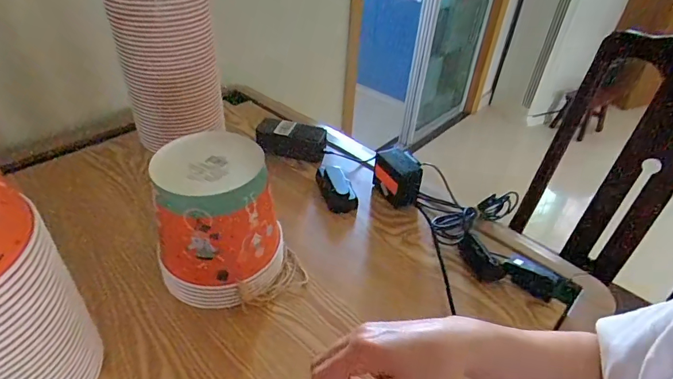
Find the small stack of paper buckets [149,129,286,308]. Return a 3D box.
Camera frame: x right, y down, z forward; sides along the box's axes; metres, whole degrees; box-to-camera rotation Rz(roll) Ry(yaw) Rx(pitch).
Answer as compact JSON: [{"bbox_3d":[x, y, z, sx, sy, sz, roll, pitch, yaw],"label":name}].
[{"bbox_3d":[-0.153,0.042,0.524,0.139,0.176,0.134,-11,41,-18],"label":"small stack of paper buckets"}]

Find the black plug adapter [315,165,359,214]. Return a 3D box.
[{"bbox_3d":[0.000,-0.001,0.707,0.052,0.034,0.088,-11,41,-18],"label":"black plug adapter"}]

